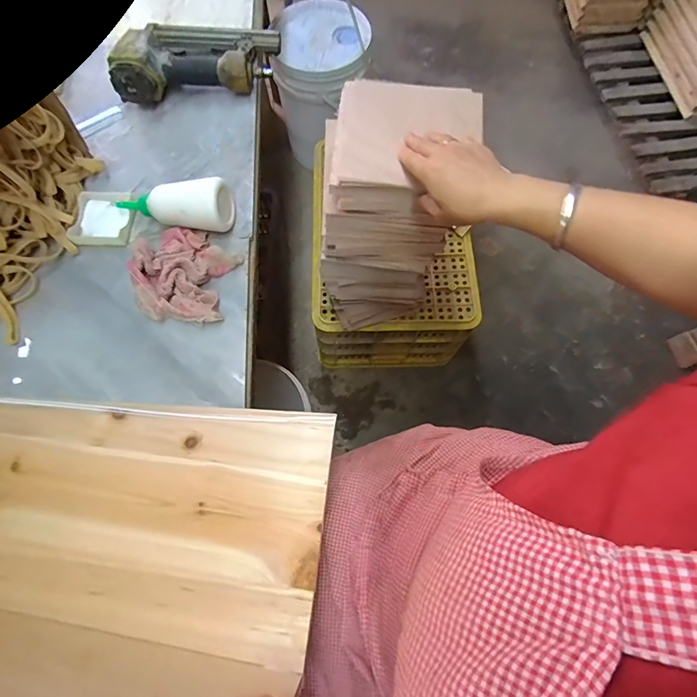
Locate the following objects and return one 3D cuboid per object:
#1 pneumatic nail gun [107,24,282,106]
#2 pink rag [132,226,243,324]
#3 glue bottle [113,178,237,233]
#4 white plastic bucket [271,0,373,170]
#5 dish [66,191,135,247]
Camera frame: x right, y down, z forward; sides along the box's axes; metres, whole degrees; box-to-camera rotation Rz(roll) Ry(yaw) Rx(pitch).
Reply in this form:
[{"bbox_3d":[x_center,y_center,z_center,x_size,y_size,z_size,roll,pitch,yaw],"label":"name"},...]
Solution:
[{"bbox_3d":[-0.229,-0.452,0.587,0.243,0.067,0.132,-7,71,-3],"label":"pneumatic nail gun"},{"bbox_3d":[-0.207,-0.097,0.478,0.116,0.033,0.126,5,71,1],"label":"pink rag"},{"bbox_3d":[-0.232,-0.188,0.497,0.156,0.060,0.049,6,71,1],"label":"glue bottle"},{"bbox_3d":[-0.093,-0.835,1.209,0.291,0.317,0.289,43,76,12],"label":"white plastic bucket"},{"bbox_3d":[-0.332,-0.177,0.514,0.078,0.018,0.077,4,71,1],"label":"dish"}]

